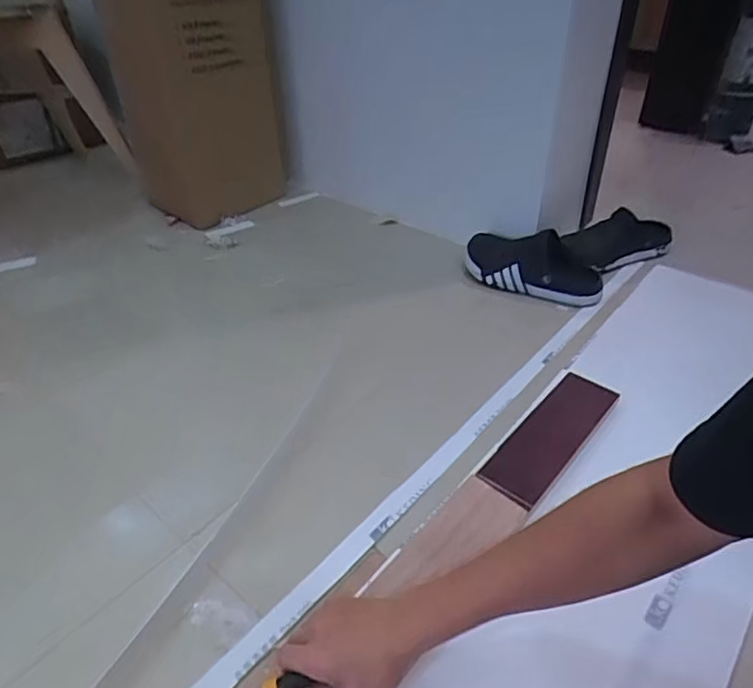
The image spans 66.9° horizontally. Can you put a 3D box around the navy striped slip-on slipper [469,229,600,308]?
[{"bbox_3d":[0.297,-0.151,1.096,0.256,0.090,0.129,10,40,14],"label":"navy striped slip-on slipper"}]

